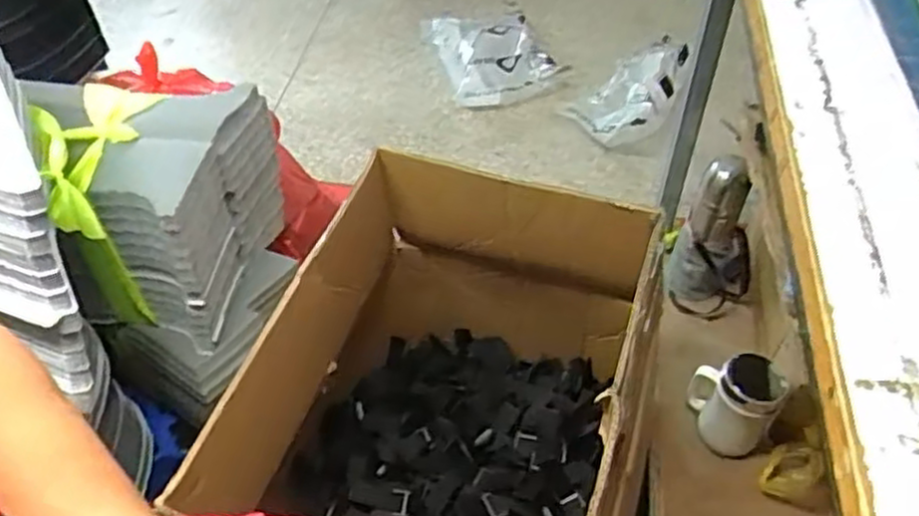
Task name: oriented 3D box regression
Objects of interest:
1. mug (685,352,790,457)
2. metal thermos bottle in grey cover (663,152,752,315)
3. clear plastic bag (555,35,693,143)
[{"bbox_3d":[0.352,0.183,0.948,0.067,0.131,0.108,-23,52,-18],"label":"mug"},{"bbox_3d":[0.369,-0.023,1.042,0.114,0.231,0.098,19,51,17],"label":"metal thermos bottle in grey cover"},{"bbox_3d":[0.384,-0.404,1.677,0.223,0.128,0.343,19,51,17],"label":"clear plastic bag"}]

